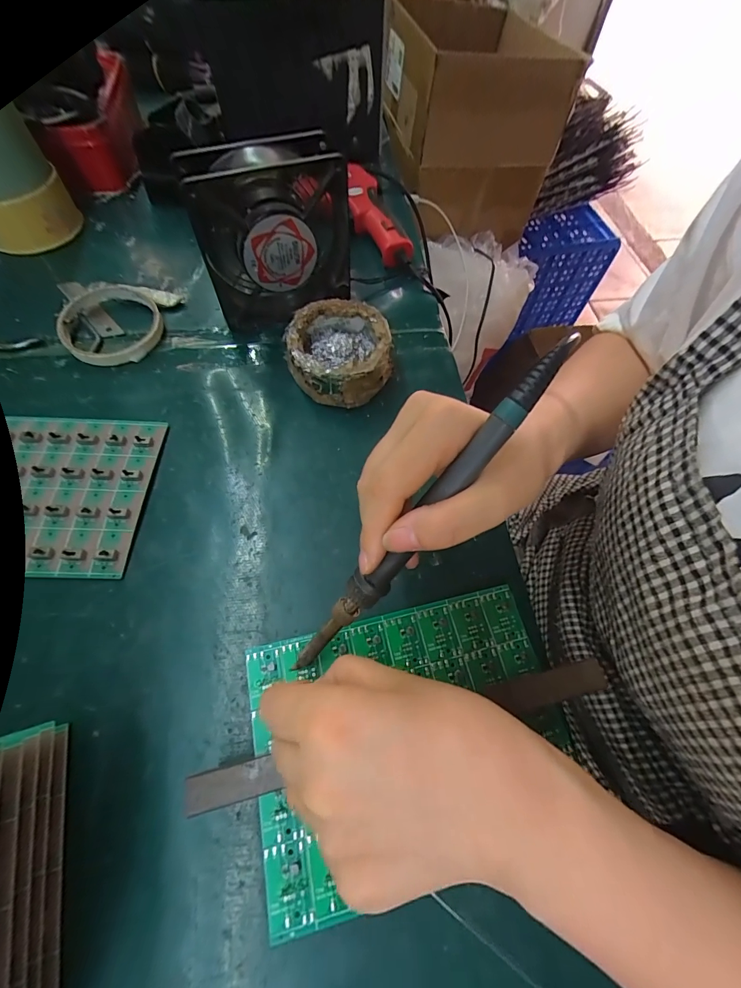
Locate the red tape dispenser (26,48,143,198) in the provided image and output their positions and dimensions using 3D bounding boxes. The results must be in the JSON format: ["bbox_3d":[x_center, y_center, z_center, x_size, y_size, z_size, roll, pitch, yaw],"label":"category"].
[{"bbox_3d":[-0.317,-0.440,0.457,0.077,0.068,0.203,-8,64,-5],"label":"red tape dispenser"}]

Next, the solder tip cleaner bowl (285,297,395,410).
[{"bbox_3d":[-0.026,-0.118,0.320,0.084,0.040,0.085,1,64,-1],"label":"solder tip cleaner bowl"}]

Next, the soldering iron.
[{"bbox_3d":[0.022,0.016,0.178,0.015,0.012,0.201,42,108,17],"label":"soldering iron"}]

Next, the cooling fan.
[{"bbox_3d":[-0.080,-0.211,0.318,0.121,0.118,0.051,-16,65,-9],"label":"cooling fan"}]

